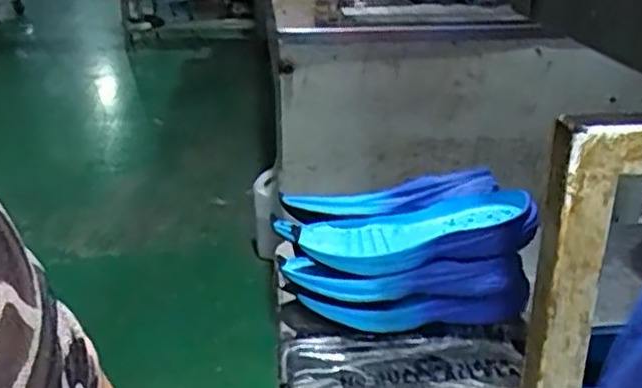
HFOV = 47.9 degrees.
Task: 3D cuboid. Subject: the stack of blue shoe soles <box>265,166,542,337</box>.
[{"bbox_3d":[0.084,0.061,0.777,0.266,0.121,0.133,1,24,3],"label":"stack of blue shoe soles"}]

